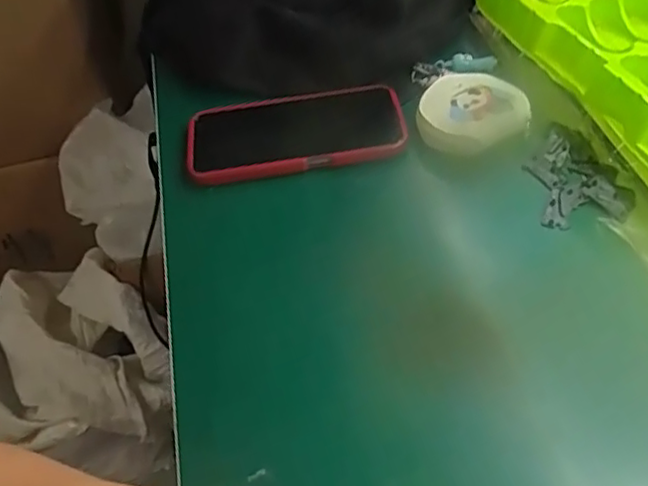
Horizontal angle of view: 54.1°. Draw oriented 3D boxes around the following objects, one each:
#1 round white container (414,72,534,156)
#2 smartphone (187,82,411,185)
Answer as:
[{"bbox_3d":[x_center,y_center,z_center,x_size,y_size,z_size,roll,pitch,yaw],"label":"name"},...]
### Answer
[{"bbox_3d":[0.111,-0.099,0.481,0.077,0.022,0.069,-12,50,-7],"label":"round white container"},{"bbox_3d":[-0.022,-0.088,0.498,0.166,0.012,0.077,-8,50,-2],"label":"smartphone"}]

